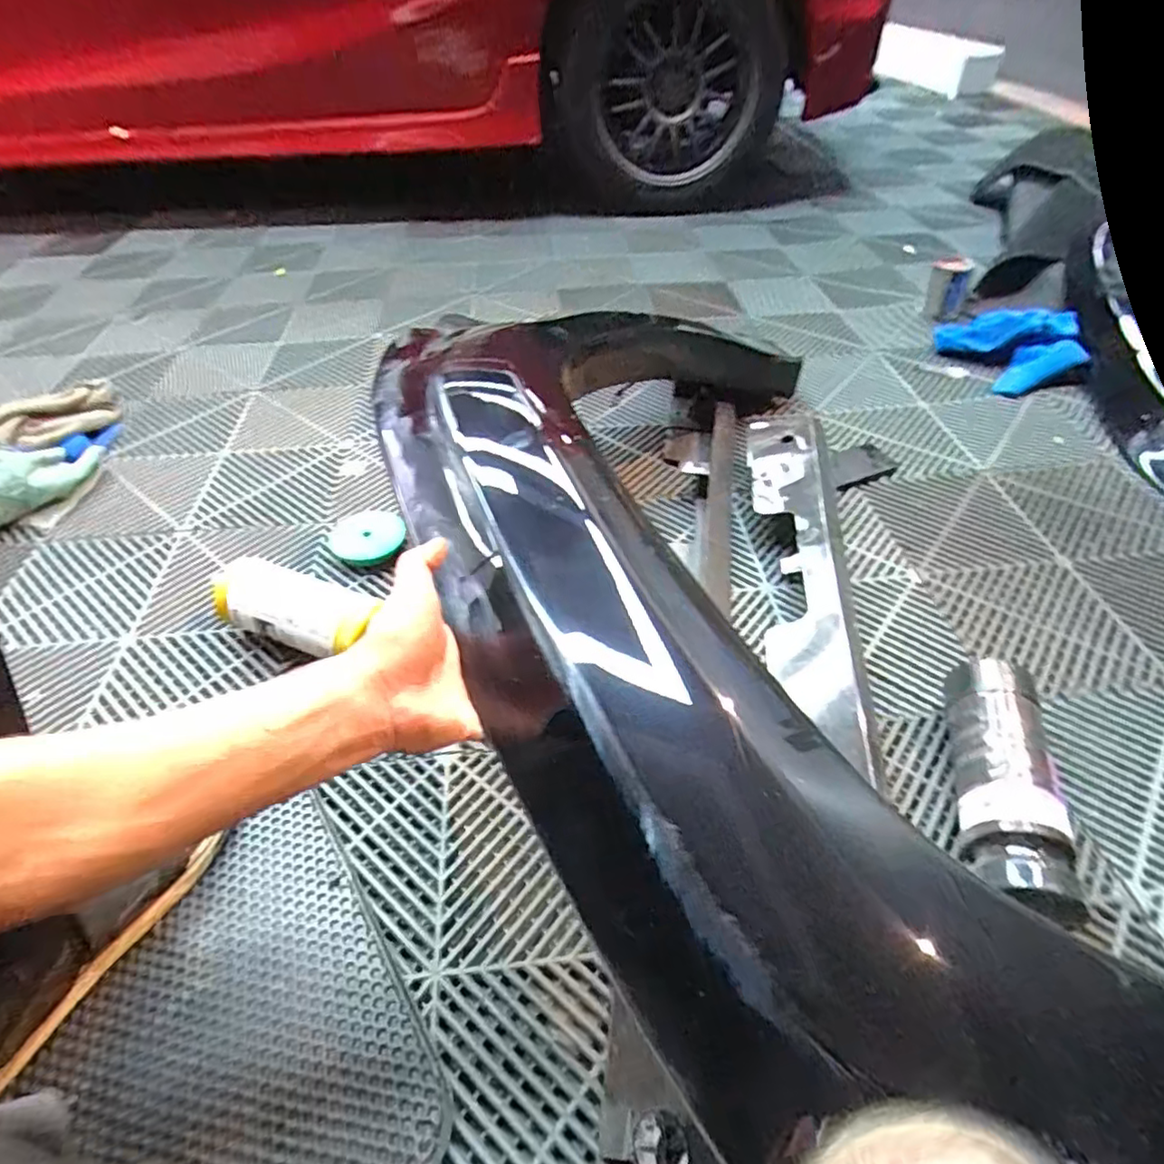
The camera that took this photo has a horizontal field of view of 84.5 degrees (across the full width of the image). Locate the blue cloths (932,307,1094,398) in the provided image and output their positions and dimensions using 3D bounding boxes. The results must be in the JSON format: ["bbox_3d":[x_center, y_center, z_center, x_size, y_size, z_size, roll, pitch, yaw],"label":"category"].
[{"bbox_3d":[0.781,-0.446,1.181,0.230,0.077,0.254,15,48,16],"label":"blue cloths"}]

